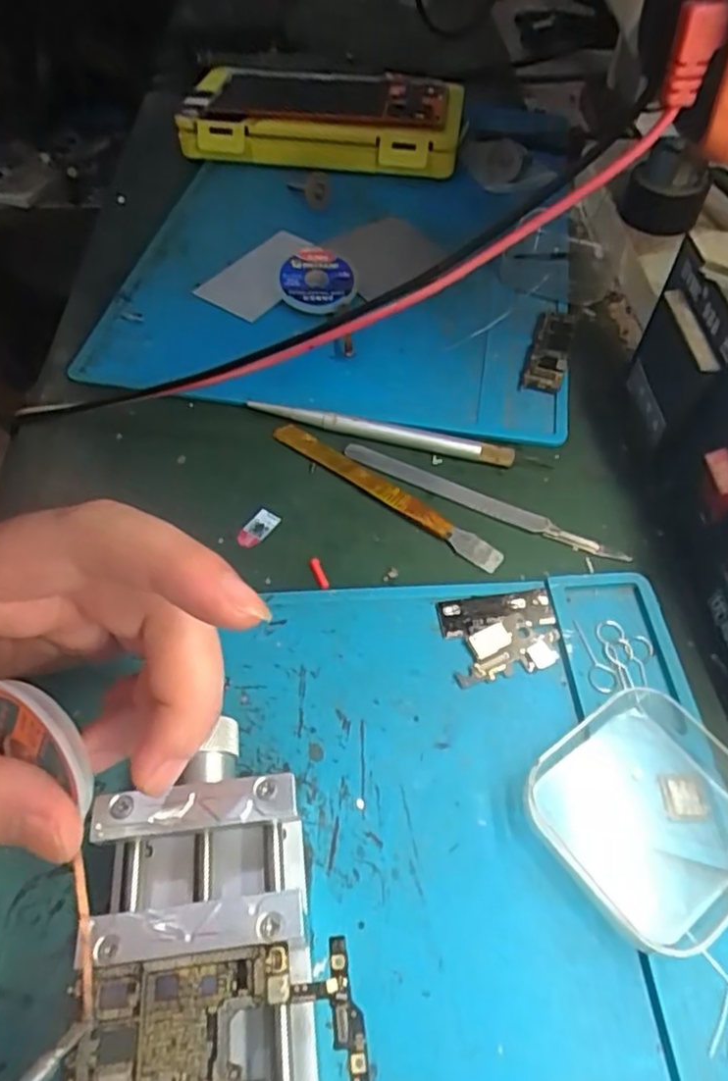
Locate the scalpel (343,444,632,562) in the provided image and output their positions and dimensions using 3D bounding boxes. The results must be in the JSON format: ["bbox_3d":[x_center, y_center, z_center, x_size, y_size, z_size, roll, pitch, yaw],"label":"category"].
[{"bbox_3d":[0.050,-0.017,0.286,0.128,0.005,0.009,23,57,17],"label":"scalpel"}]

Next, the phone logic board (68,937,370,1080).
[{"bbox_3d":[-0.034,0.123,0.152,0.068,0.004,0.046,-5,55,-5],"label":"phone logic board"}]

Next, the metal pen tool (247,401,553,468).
[{"bbox_3d":[0.014,-0.050,0.306,0.140,0.009,0.008,12,54,9],"label":"metal pen tool"}]

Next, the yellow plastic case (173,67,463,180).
[{"bbox_3d":[-0.030,-0.306,0.473,0.194,0.037,0.110,6,54,5],"label":"yellow plastic case"}]

